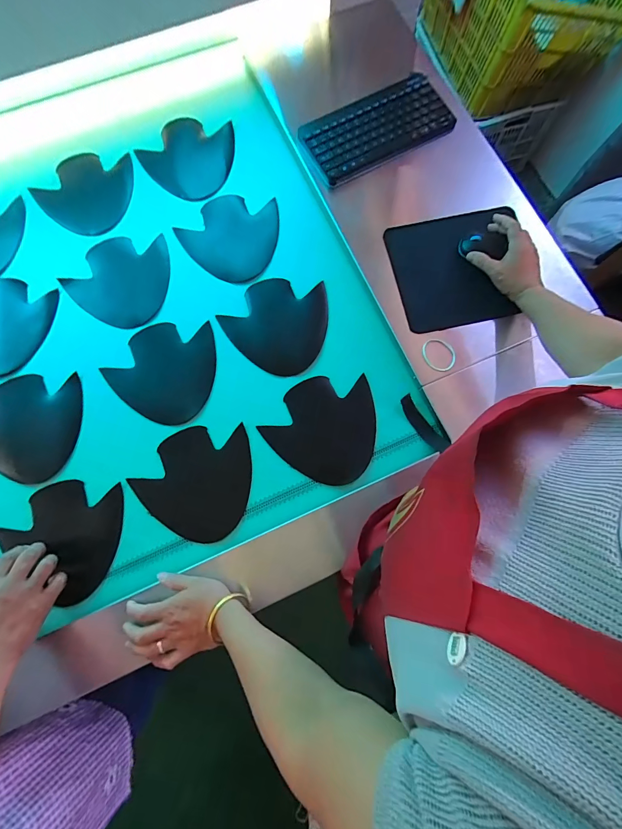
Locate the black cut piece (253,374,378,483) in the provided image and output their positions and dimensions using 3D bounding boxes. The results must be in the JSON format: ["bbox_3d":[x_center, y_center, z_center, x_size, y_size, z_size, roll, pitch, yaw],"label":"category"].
[{"bbox_3d":[0.032,0.018,0.589,0.171,0.007,0.186,40,80,6],"label":"black cut piece"}]

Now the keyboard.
[{"bbox_3d":[0.125,-0.562,0.676,0.289,0.028,0.153,-25,79,-4],"label":"keyboard"}]

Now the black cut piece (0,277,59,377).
[{"bbox_3d":[-0.575,-0.165,0.631,0.182,0.007,0.180,18,79,5],"label":"black cut piece"}]

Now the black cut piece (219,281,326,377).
[{"bbox_3d":[-0.067,-0.164,0.626,0.182,0.012,0.173,10,81,1],"label":"black cut piece"}]

